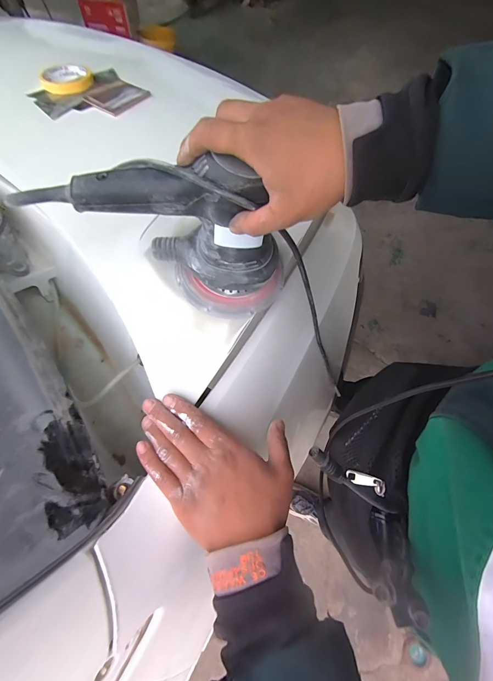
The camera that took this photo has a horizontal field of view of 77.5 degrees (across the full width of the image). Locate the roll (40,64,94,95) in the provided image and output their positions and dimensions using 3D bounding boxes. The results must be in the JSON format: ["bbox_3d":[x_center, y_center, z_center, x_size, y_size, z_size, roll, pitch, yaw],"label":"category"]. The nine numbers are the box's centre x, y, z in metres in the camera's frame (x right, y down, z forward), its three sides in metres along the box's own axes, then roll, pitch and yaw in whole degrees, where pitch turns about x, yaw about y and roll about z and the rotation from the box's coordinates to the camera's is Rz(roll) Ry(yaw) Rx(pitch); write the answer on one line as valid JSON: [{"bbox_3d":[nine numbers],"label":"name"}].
[{"bbox_3d":[-0.344,-0.501,0.593,0.081,0.023,0.087,1,64,-2],"label":"roll"}]

